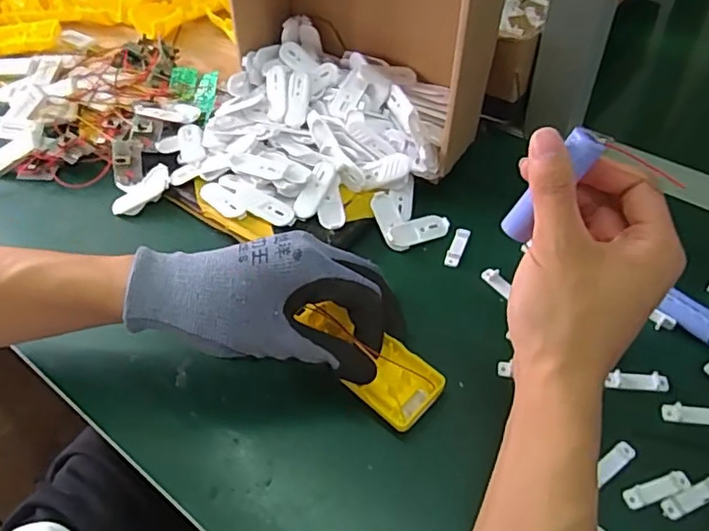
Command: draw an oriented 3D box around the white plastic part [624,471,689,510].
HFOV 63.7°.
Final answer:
[{"bbox_3d":[0.160,0.119,0.303,0.036,0.005,0.010,-14,50,-8],"label":"white plastic part"}]

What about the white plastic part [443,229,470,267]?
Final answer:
[{"bbox_3d":[0.076,-0.013,0.426,0.011,0.005,0.035,17,53,18],"label":"white plastic part"}]

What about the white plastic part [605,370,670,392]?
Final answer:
[{"bbox_3d":[0.169,0.069,0.342,0.034,0.004,0.011,5,50,8],"label":"white plastic part"}]

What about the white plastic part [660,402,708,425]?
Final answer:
[{"bbox_3d":[0.195,0.084,0.325,0.036,0.004,0.011,5,50,8],"label":"white plastic part"}]

